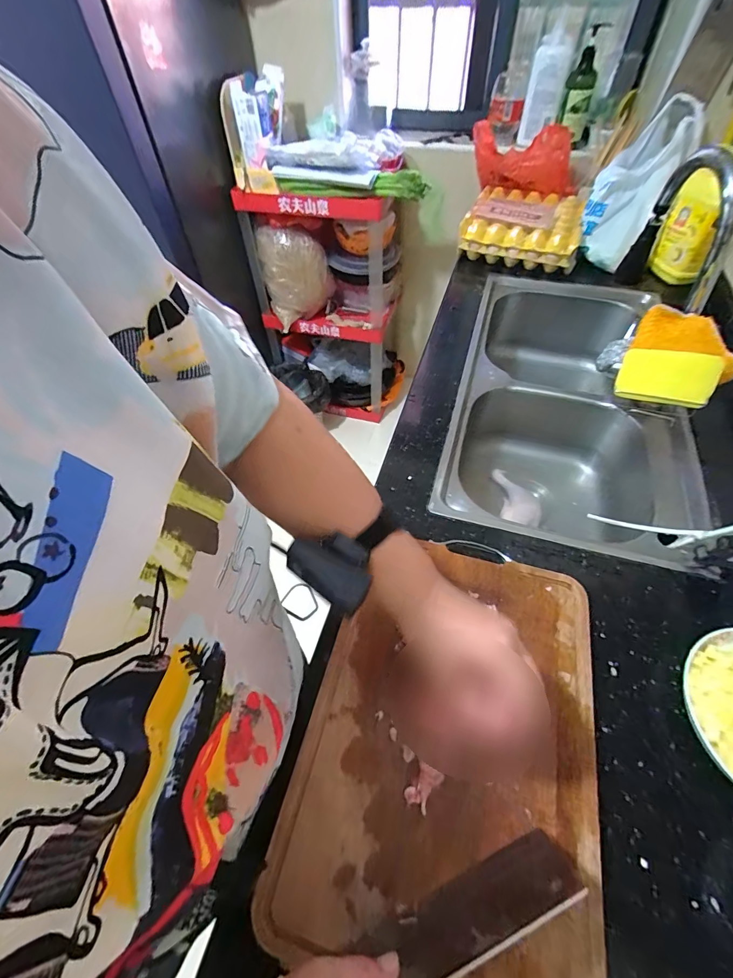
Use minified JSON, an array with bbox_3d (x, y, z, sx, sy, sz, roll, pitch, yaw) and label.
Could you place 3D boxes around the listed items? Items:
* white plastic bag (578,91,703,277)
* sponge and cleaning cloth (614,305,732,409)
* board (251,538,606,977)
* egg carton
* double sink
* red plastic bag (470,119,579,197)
[{"bbox_3d":[0.650,-0.737,0.979,0.151,0.090,0.363,34,101,24],"label":"white plastic bag"},{"bbox_3d":[0.445,-0.187,0.572,0.128,0.058,0.153,28,59,21],"label":"sponge and cleaning cloth"},{"bbox_3d":[0.088,0.246,0.420,0.279,0.041,0.392,12,54,11],"label":"board"},{"bbox_3d":[0.435,-0.722,1.101,0.284,0.097,0.316,19,56,15],"label":"egg carton"},{"bbox_3d":[0.397,-0.160,0.858,0.396,0.197,0.764,13,55,11],"label":"double sink"},{"bbox_3d":[0.432,-0.910,1.117,0.280,0.152,0.146,15,55,13],"label":"red plastic bag"}]

